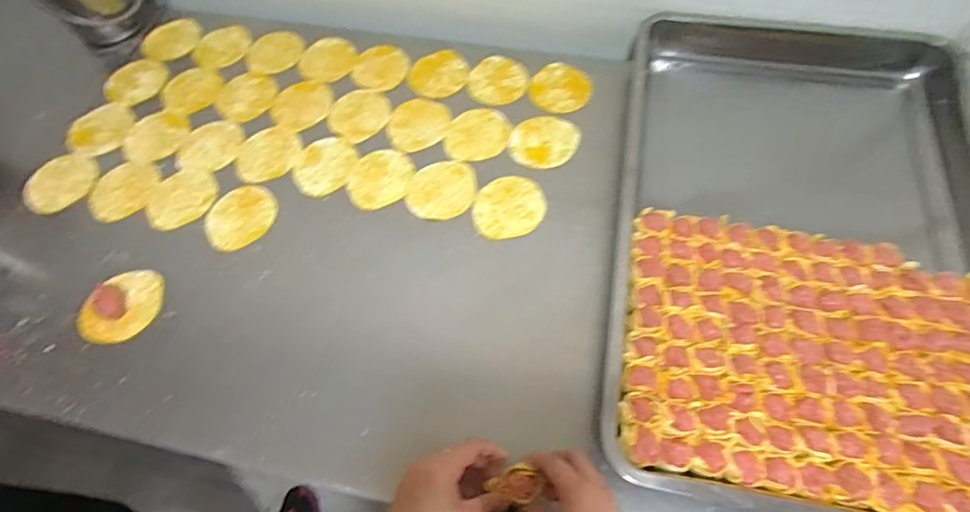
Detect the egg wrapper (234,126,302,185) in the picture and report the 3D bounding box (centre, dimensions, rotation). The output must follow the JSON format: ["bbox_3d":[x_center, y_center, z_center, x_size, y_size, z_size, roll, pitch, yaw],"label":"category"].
[{"bbox_3d":[-0.283,-0.132,0.661,0.079,0.004,0.091,26,67,16],"label":"egg wrapper"}]

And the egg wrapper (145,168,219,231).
[{"bbox_3d":[-0.379,-0.073,0.635,0.088,0.009,0.072,-39,67,-16],"label":"egg wrapper"}]

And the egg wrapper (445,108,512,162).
[{"bbox_3d":[-0.010,-0.157,0.662,0.091,0.007,0.072,-41,67,-17],"label":"egg wrapper"}]

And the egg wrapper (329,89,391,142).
[{"bbox_3d":[-0.170,-0.192,0.690,0.076,0.006,0.086,36,69,20],"label":"egg wrapper"}]

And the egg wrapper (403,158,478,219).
[{"bbox_3d":[-0.052,-0.083,0.624,0.080,0.006,0.085,-1,62,3],"label":"egg wrapper"}]

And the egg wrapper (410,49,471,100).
[{"bbox_3d":[-0.065,-0.257,0.720,0.085,0.012,0.078,0,63,0],"label":"egg wrapper"}]

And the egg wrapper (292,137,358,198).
[{"bbox_3d":[-0.204,-0.114,0.651,0.075,0.004,0.089,20,65,13],"label":"egg wrapper"}]

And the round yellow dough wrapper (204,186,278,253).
[{"bbox_3d":[-0.296,-0.047,0.616,0.069,0.009,0.090,29,67,17],"label":"round yellow dough wrapper"}]

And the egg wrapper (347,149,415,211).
[{"bbox_3d":[-0.130,-0.096,0.637,0.075,0.004,0.089,15,64,11],"label":"egg wrapper"}]

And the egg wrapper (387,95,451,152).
[{"bbox_3d":[-0.089,-0.176,0.676,0.084,0.005,0.075,-35,73,-6],"label":"egg wrapper"}]

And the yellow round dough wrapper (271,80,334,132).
[{"bbox_3d":[-0.252,-0.210,0.705,0.080,0.005,0.084,-1,67,3],"label":"yellow round dough wrapper"}]

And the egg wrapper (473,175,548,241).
[{"bbox_3d":[0.029,-0.060,0.607,0.085,0.006,0.080,-9,62,-2],"label":"egg wrapper"}]

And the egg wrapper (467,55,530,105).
[{"bbox_3d":[0.018,-0.243,0.706,0.077,0.010,0.083,-1,62,3],"label":"egg wrapper"}]

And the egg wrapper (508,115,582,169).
[{"bbox_3d":[0.075,-0.147,0.651,0.091,0.010,0.074,-36,66,-15],"label":"egg wrapper"}]

